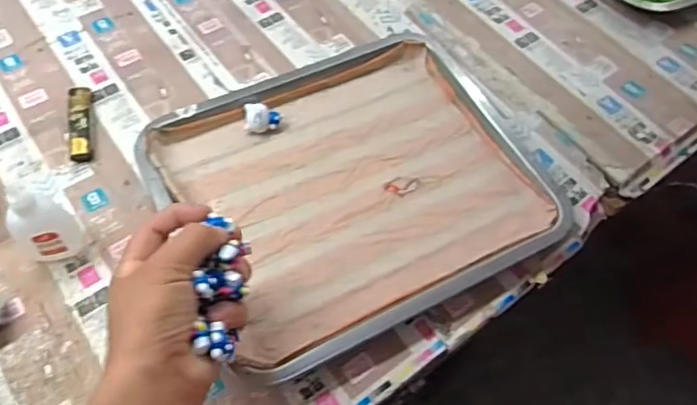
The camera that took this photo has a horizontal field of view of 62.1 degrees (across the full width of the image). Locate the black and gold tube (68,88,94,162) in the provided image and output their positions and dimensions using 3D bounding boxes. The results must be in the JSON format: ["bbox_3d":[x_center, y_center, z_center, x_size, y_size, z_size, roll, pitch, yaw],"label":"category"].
[{"bbox_3d":[-0.247,-0.075,0.531,0.020,0.015,0.082,-9,61,-9],"label":"black and gold tube"}]

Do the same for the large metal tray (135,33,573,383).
[{"bbox_3d":[0.003,-0.019,0.514,0.313,0.034,0.272,-25,65,-17],"label":"large metal tray"}]

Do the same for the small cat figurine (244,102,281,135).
[{"bbox_3d":[-0.080,-0.079,0.537,0.033,0.018,0.023,-6,61,-8],"label":"small cat figurine"}]

